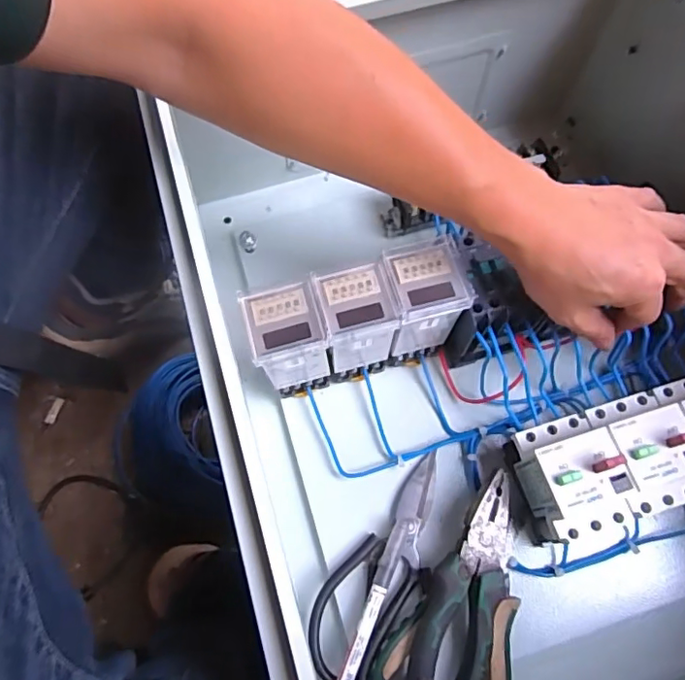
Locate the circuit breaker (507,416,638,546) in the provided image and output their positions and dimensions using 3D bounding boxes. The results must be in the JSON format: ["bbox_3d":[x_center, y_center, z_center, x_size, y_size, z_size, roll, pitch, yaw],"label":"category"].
[{"bbox_3d":[0.160,0.100,0.388,0.059,0.075,0.082,-17,71,-4],"label":"circuit breaker"}]

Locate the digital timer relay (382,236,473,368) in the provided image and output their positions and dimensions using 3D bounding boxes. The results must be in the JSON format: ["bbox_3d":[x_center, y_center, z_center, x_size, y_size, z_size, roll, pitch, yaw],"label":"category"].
[{"bbox_3d":[0.061,-0.024,0.426,0.054,0.113,0.056,-8,71,-1],"label":"digital timer relay"}]

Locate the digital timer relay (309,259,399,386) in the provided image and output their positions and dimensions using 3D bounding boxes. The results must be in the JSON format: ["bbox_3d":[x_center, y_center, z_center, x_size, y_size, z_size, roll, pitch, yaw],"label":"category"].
[{"bbox_3d":[0.011,-0.007,0.423,0.051,0.112,0.051,-13,71,-3],"label":"digital timer relay"}]

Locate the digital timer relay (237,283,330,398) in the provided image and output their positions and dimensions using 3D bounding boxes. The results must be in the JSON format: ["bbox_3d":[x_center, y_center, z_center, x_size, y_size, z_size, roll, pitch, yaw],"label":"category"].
[{"bbox_3d":[-0.038,0.004,0.417,0.051,0.114,0.052,-16,71,-4],"label":"digital timer relay"}]

